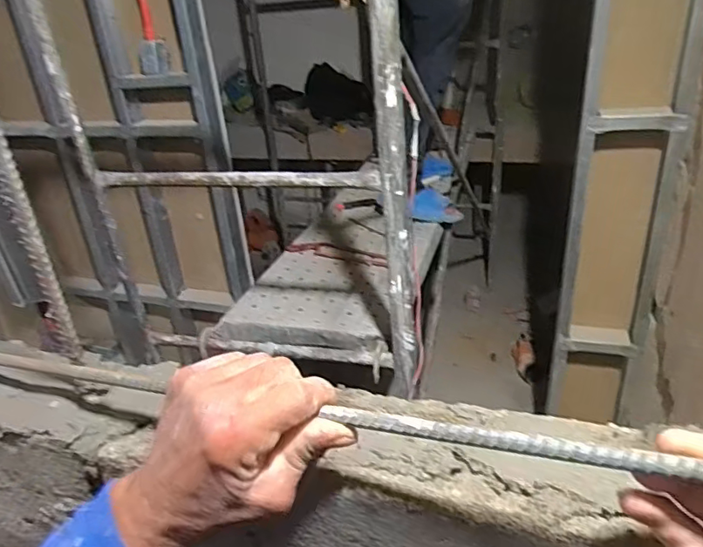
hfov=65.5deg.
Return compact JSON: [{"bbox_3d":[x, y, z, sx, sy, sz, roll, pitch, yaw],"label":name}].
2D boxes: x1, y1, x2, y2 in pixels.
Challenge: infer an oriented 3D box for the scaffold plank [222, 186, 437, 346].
[{"bbox_3d":[0.004,-0.062,1.509,0.417,0.069,0.860,3,29,16],"label":"scaffold plank"}]

